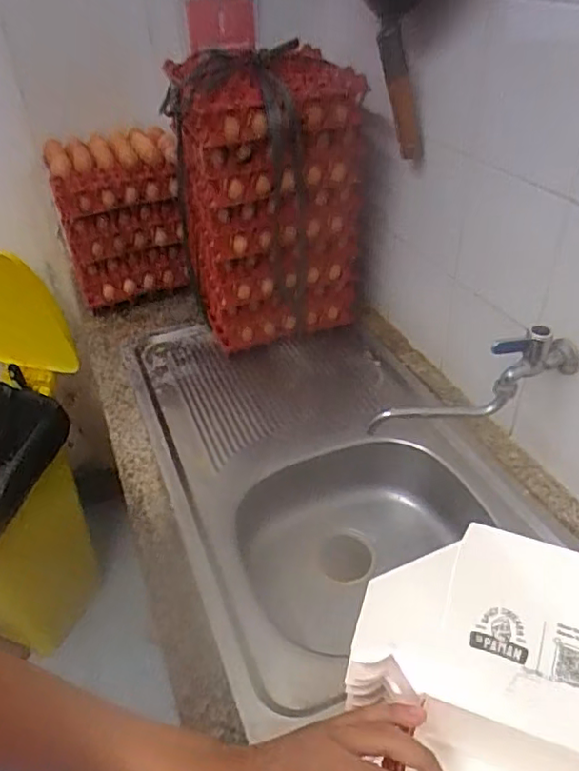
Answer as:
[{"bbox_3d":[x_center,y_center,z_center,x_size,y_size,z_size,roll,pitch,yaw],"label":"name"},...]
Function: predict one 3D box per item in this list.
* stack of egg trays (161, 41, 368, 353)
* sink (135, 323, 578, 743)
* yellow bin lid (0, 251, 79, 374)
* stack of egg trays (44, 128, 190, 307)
[{"bbox_3d":[-0.045,-0.345,1.146,0.276,0.497,0.282,-18,40,-18],"label":"stack of egg trays"},{"bbox_3d":[0.044,0.149,1.089,0.508,0.183,0.832,-15,39,-15],"label":"sink"},{"bbox_3d":[-0.672,-0.169,1.367,0.307,0.352,0.040,9,48,4],"label":"yellow bin lid"},{"bbox_3d":[-0.386,-0.394,1.375,0.260,0.304,0.284,-13,38,-12],"label":"stack of egg trays"}]

